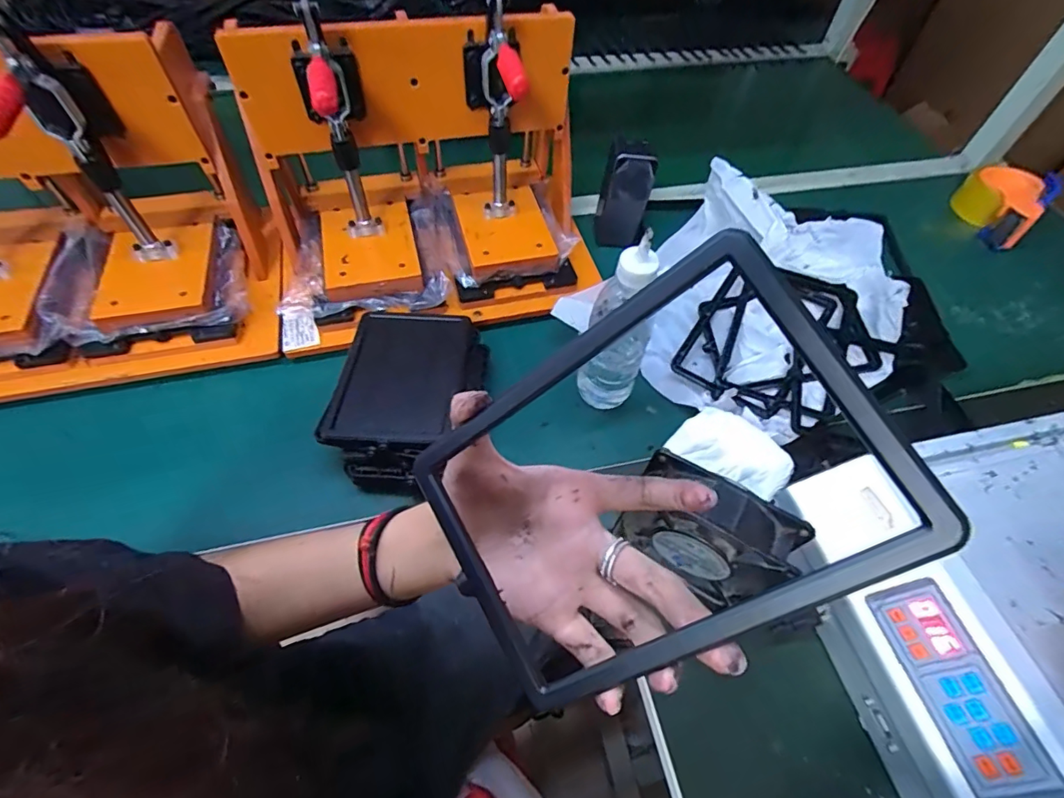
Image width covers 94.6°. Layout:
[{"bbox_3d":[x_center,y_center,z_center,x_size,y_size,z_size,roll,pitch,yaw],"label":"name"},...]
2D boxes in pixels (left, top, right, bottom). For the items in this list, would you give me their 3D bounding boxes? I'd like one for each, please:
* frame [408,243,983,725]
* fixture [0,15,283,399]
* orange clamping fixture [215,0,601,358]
[{"bbox_3d":[0.037,0.034,0.184,0.167,0.020,0.117,-35,77,20],"label":"frame"},{"bbox_3d":[-0.482,-0.174,0.466,0.365,0.244,0.249,-16,59,-13],"label":"fixture"},{"bbox_3d":[-0.116,-0.243,0.531,0.368,0.240,0.237,-10,57,-9],"label":"orange clamping fixture"}]

